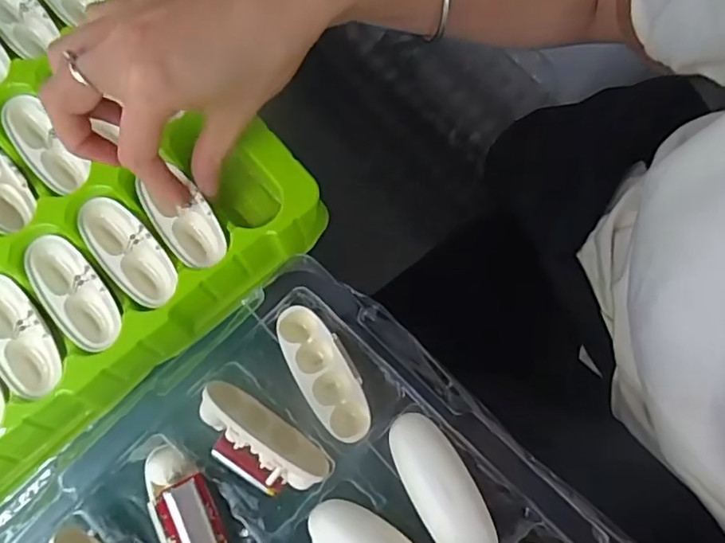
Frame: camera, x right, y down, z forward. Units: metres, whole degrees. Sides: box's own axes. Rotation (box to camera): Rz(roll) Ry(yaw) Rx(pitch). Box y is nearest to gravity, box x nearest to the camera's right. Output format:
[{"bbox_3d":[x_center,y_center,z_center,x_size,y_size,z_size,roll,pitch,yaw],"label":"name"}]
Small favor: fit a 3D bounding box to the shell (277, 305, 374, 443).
[{"bbox_3d":[-0.017,0.046,0.264,0.025,0.014,0.065,-29,76,-8],"label":"shell"}]

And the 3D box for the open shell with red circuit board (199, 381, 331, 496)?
[{"bbox_3d":[-0.047,0.077,0.254,0.062,0.019,0.030,34,77,9],"label":"open shell with red circuit board"}]

